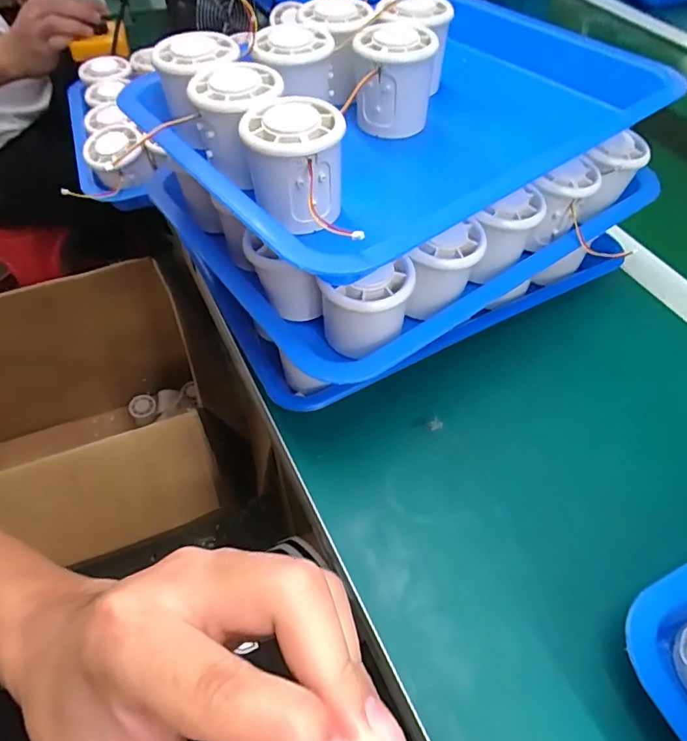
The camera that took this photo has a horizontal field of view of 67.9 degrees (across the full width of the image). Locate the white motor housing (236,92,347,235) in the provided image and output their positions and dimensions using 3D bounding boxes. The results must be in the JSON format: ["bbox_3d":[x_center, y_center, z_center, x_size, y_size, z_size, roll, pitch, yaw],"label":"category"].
[{"bbox_3d":[-0.028,-0.120,0.297,0.053,0.054,0.051,-9,54,-8],"label":"white motor housing"}]

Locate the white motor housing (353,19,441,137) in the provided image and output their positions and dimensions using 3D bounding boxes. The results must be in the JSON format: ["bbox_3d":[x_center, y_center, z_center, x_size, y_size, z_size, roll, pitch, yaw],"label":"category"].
[{"bbox_3d":[0.036,-0.210,0.369,0.052,0.058,0.055,3,54,1],"label":"white motor housing"}]

